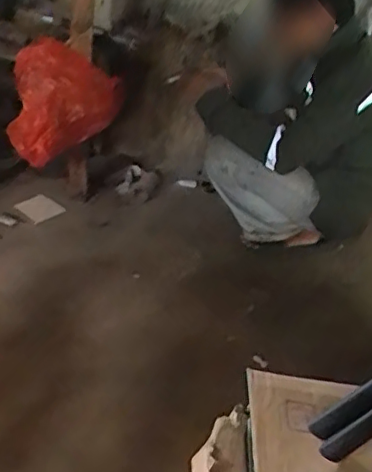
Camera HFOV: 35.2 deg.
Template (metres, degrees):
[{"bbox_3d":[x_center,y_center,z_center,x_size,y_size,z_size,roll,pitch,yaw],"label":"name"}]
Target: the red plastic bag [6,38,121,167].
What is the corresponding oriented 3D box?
[{"bbox_3d":[-0.348,-0.382,1.659,0.290,0.283,0.176,-1,35,-18],"label":"red plastic bag"}]

